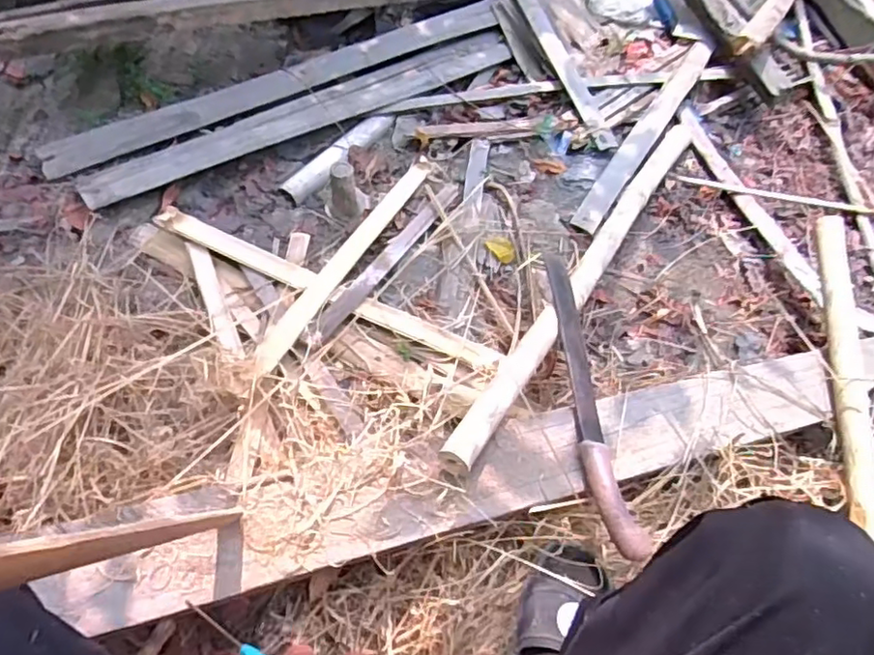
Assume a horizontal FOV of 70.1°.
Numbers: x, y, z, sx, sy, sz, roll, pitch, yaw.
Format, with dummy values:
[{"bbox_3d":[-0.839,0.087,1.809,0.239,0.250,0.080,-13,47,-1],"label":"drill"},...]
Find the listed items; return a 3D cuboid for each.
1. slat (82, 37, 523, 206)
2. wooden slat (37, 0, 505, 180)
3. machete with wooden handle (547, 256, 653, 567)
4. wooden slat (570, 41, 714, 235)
[{"bbox_3d":[-0.204,-0.396,1.134,0.835,0.029,0.093,-27,59,-23],"label":"slat"},{"bbox_3d":[-0.262,-0.474,1.168,0.908,0.020,0.076,-27,63,-18],"label":"wooden slat"},{"bbox_3d":[0.177,0.072,0.762,0.051,0.040,0.406,-4,52,-7],"label":"machete with wooden handle"},{"bbox_3d":[0.407,-0.387,1.184,0.052,0.011,0.602,25,60,21],"label":"wooden slat"}]

